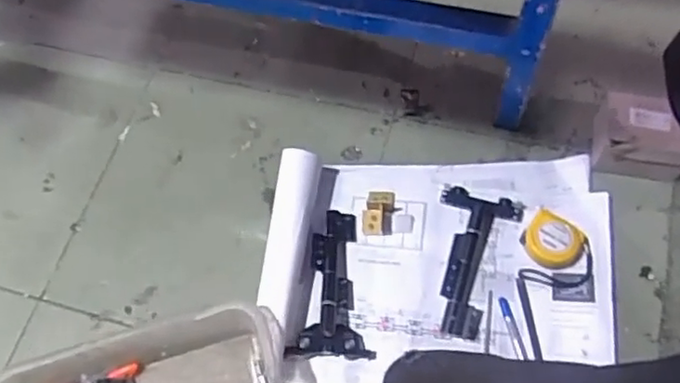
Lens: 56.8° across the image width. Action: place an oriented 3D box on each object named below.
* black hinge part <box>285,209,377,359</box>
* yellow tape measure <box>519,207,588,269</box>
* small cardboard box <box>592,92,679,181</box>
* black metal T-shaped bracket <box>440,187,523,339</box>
[{"bbox_3d":[-0.010,0.117,0.837,0.101,0.034,0.202,0,64,5],"label":"black hinge part"},{"bbox_3d":[0.281,0.066,0.831,0.080,0.036,0.065,32,70,18],"label":"yellow tape measure"},{"bbox_3d":[0.410,-0.073,0.863,0.115,0.083,0.101,8,64,8],"label":"small cardboard box"},{"bbox_3d":[0.171,0.087,0.832,0.103,0.025,0.202,14,66,12],"label":"black metal T-shaped bracket"}]

